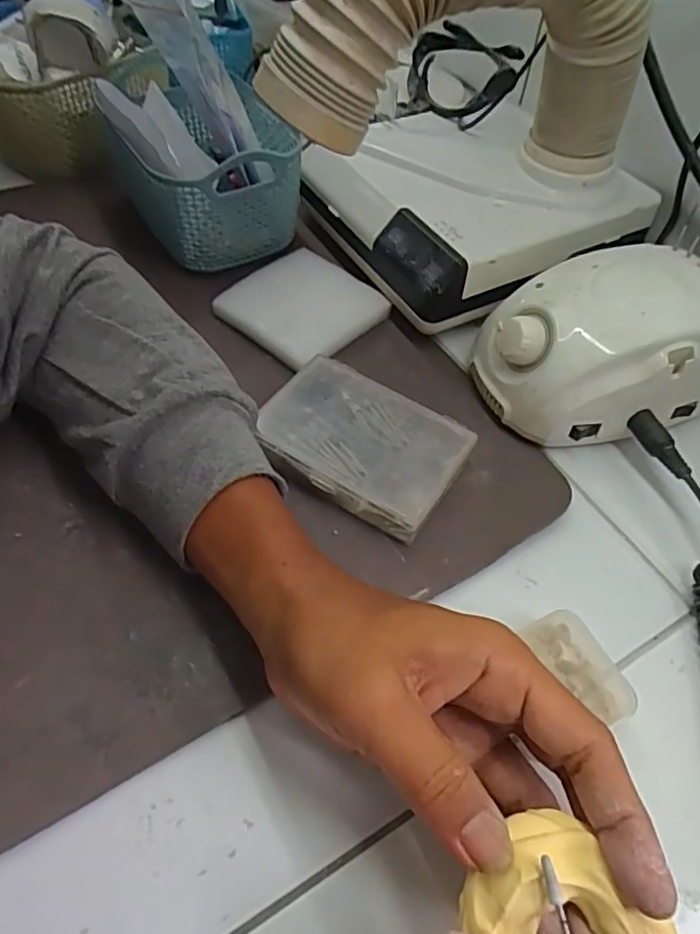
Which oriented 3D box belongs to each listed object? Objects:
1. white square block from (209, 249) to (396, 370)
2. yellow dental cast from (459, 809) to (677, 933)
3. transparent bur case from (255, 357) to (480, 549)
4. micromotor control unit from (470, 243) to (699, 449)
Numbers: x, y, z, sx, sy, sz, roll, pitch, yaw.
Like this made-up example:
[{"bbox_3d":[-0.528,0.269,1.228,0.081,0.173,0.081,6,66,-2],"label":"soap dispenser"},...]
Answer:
[{"bbox_3d":[-0.033,-0.119,0.432,0.095,0.016,0.096,36,60,22],"label":"white square block"},{"bbox_3d":[0.071,0.151,0.194,0.050,0.021,0.058,-35,63,-24],"label":"yellow dental cast"},{"bbox_3d":[0.007,-0.014,0.356,0.116,0.025,0.082,26,57,16],"label":"transparent bur case"},{"bbox_3d":[0.157,-0.077,0.375,0.139,0.082,0.101,-14,56,-12],"label":"micromotor control unit"}]

